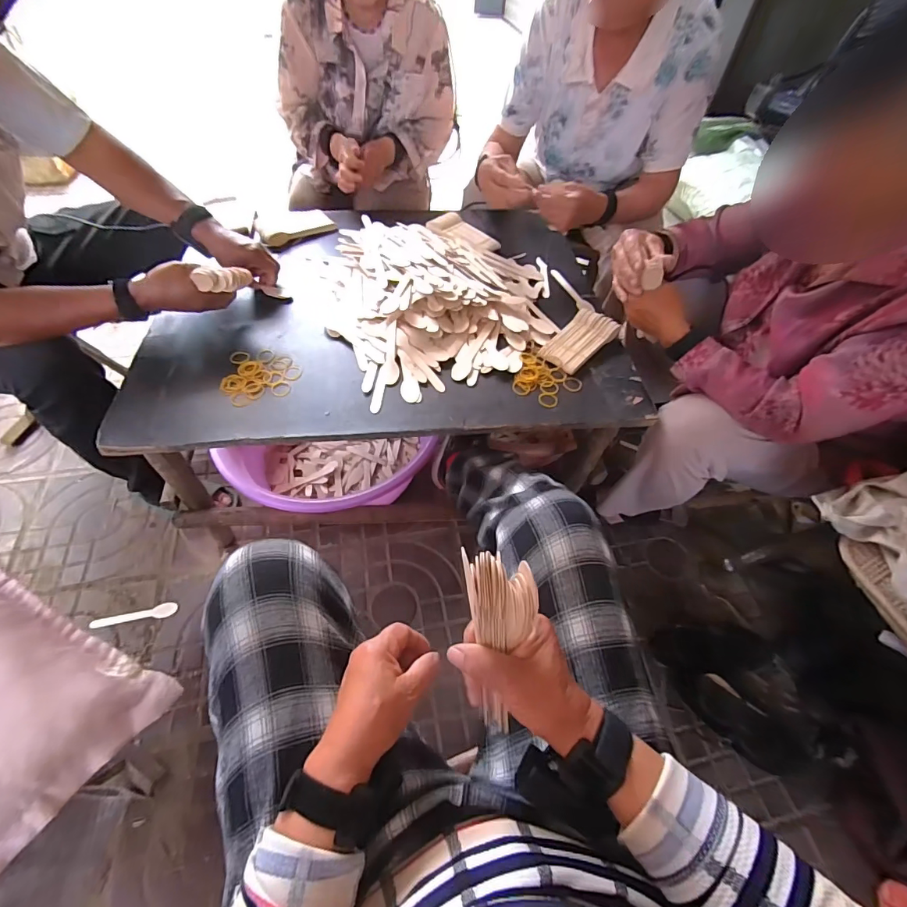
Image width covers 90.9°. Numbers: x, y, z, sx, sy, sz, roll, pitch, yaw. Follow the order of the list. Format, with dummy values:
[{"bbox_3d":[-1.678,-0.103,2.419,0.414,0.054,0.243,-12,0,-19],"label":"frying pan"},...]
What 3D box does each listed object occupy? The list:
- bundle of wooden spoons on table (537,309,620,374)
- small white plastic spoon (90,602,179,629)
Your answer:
[{"bbox_3d":[0.218,-0.200,0.774,0.144,0.028,0.083,-38,64,-27],"label":"bundle of wooden spoons on table"},{"bbox_3d":[-0.638,0.324,0.898,0.148,0.012,0.031,-8,55,-10],"label":"small white plastic spoon"}]

